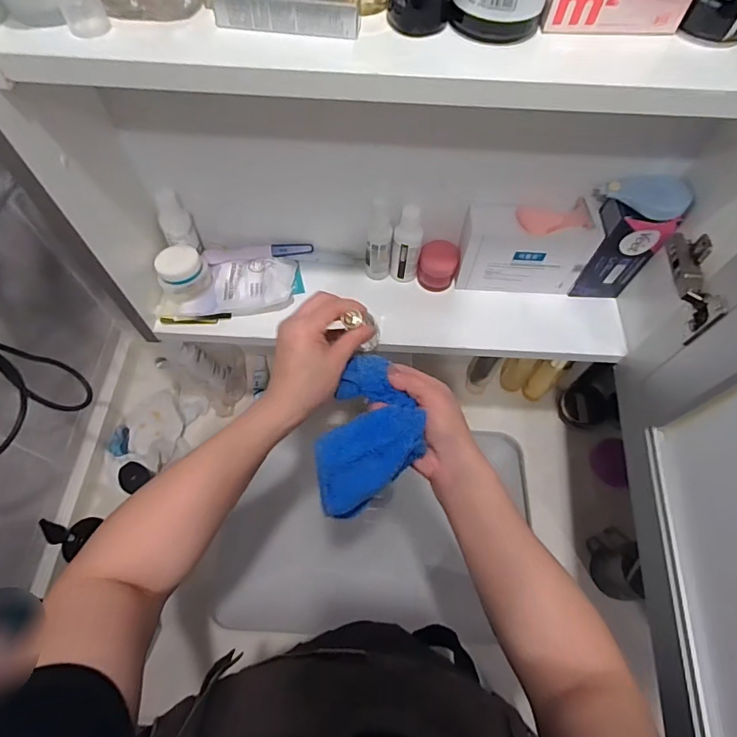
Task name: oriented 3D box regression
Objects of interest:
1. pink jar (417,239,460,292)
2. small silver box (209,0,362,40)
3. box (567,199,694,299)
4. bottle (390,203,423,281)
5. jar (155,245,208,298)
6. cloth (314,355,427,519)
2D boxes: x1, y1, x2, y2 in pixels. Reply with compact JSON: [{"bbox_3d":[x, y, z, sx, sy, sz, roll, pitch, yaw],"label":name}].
[{"bbox_3d":[0.085,-0.126,0.545,0.045,0.041,0.043,1,62,-1],"label":"pink jar"},{"bbox_3d":[-0.052,-0.238,0.293,0.095,0.020,0.023,6,62,2],"label":"small silver box"},{"bbox_3d":[0.280,-0.131,0.505,0.068,0.131,0.042,6,62,2],"label":"box"},{"bbox_3d":[0.045,-0.142,0.520,0.033,0.106,0.027,11,63,4],"label":"bottle"},{"bbox_3d":[-0.216,-0.109,0.520,0.058,0.042,0.051,-30,67,-16],"label":"jar"},{"bbox_3d":[0.005,0.054,0.378,0.079,0.034,0.138,11,63,4],"label":"cloth"}]

